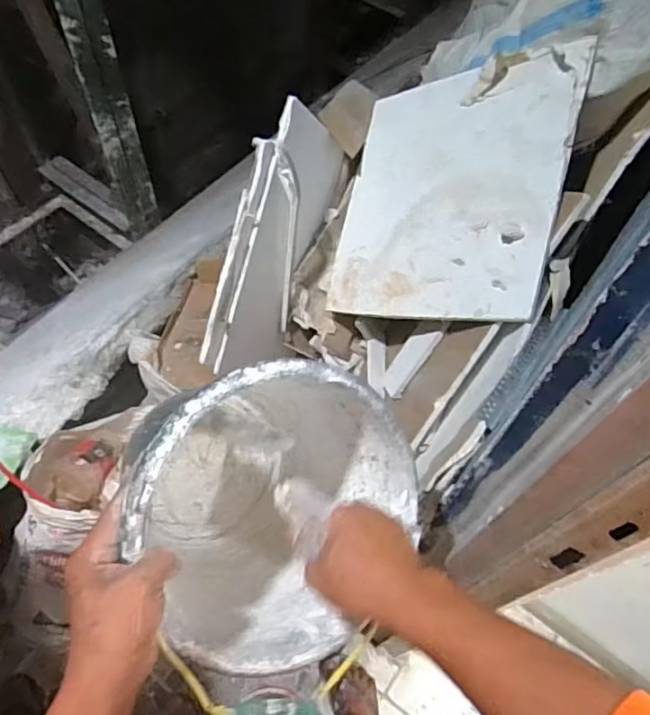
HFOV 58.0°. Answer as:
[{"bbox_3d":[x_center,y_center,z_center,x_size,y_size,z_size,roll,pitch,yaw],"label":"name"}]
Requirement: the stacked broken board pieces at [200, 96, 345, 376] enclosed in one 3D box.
[{"bbox_3d":[-0.072,-0.179,0.983,0.052,0.249,0.428,23,97,25],"label":"stacked broken board pieces"}]

